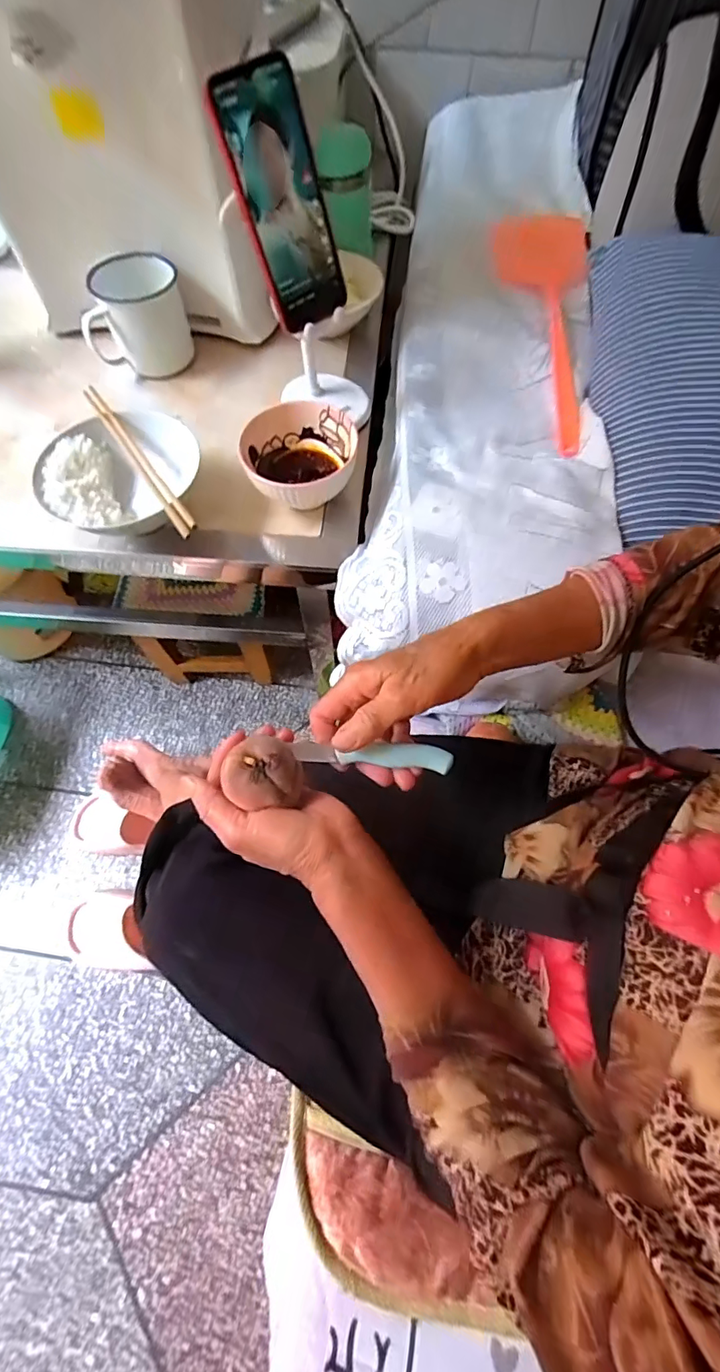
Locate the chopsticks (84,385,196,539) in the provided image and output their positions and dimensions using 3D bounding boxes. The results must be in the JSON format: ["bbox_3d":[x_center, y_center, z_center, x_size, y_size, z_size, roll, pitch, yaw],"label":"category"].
[{"bbox_3d":[-0.206,-0.212,0.452,0.014,0.012,0.212,-32,69,-15],"label":"chopsticks"}]

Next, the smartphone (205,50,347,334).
[{"bbox_3d":[-0.063,-0.402,0.410,0.072,0.157,0.010,-37,52,-8],"label":"smartphone"}]

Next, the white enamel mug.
[{"bbox_3d":[-0.259,-0.427,0.565,0.105,0.095,0.073,1,63,0],"label":"white enamel mug"}]

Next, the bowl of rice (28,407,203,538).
[{"bbox_3d":[-0.235,-0.202,0.489,0.151,0.064,0.133,-41,70,-19],"label":"bowl of rice"}]

